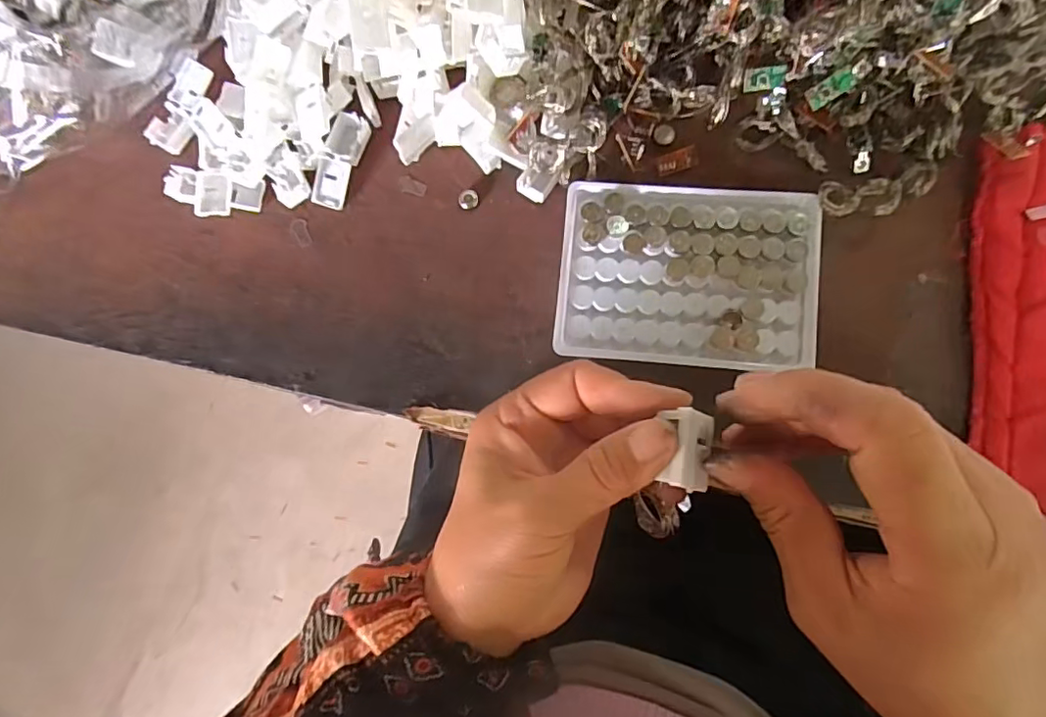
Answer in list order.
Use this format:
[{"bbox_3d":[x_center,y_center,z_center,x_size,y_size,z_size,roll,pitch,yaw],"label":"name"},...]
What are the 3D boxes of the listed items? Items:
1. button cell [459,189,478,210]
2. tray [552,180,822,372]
[{"bbox_3d":[-0.032,-0.092,0.328,0.011,0.004,0.012,-7,84,6],"label":"button cell"},{"bbox_3d":[0.085,-0.044,0.301,0.129,0.019,0.094,5,85,7],"label":"tray"}]

